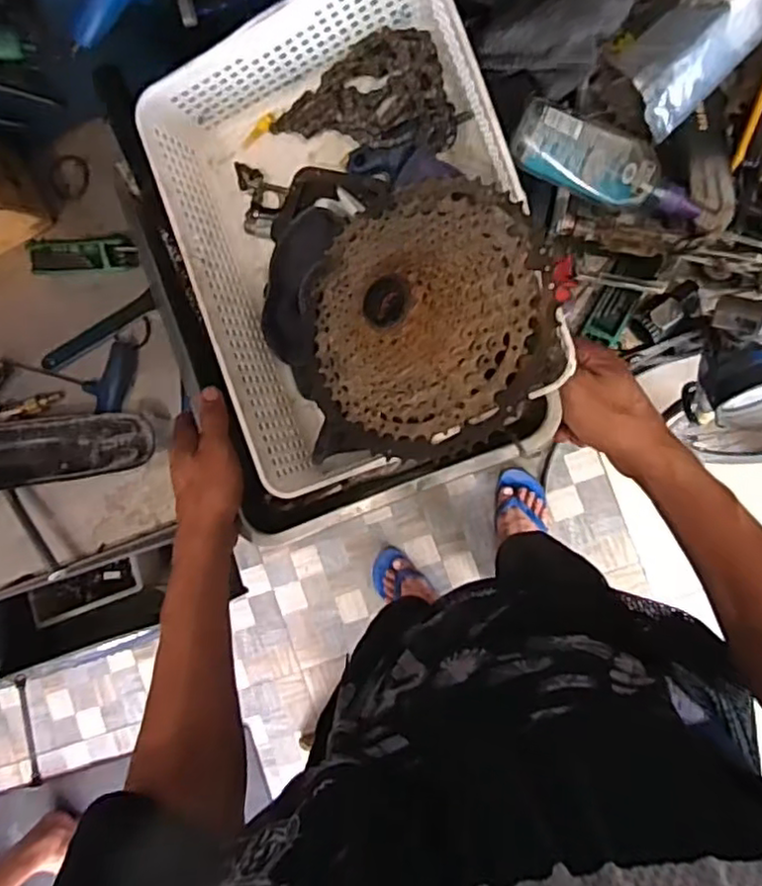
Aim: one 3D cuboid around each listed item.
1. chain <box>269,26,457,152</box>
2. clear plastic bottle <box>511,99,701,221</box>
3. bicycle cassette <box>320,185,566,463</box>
[{"bbox_3d":[-0.010,-0.281,0.518,0.151,0.042,0.096,16,93,10],"label":"chain"},{"bbox_3d":[0.188,-0.229,0.548,0.157,0.053,0.054,21,94,9],"label":"clear plastic bottle"},{"bbox_3d":[0.018,-0.086,0.441,0.186,0.053,0.186,-10,81,30],"label":"bicycle cassette"}]

